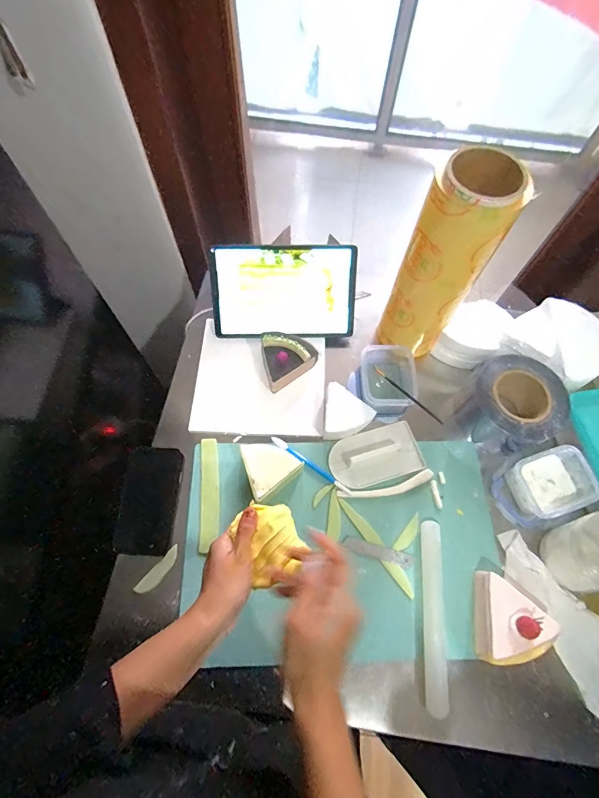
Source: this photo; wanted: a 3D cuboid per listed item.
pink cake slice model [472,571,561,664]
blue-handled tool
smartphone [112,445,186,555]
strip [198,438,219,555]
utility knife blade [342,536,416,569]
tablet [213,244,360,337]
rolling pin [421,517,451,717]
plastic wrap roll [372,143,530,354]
[{"bbox_3d":[0.273,0.281,0.487,0.084,0.070,0.102,10,66,3],"label":"pink cake slice model"},{"bbox_3d":[0.018,0.103,0.591,0.150,0.010,0.013,35,69,13],"label":"blue-handled tool"},{"bbox_3d":[-0.223,0.148,0.569,0.083,0.014,0.152,4,66,0],"label":"smartphone"},{"bbox_3d":[-0.135,0.139,0.571,0.027,0.011,0.163,-4,66,-4],"label":"strip"},{"bbox_3d":[0.112,0.217,0.543,0.100,0.004,0.020,16,66,5],"label":"utility knife blade"},{"bbox_3d":[-0.026,-0.179,0.649,0.241,0.149,0.012,1,22,-1],"label":"tablet"},{"bbox_3d":[0.178,0.282,0.512,0.029,0.026,0.225,5,66,0],"label":"rolling pin"},{"bbox_3d":[0.195,-0.175,0.543,0.099,0.304,0.091,1,66,-2],"label":"plastic wrap roll"}]

